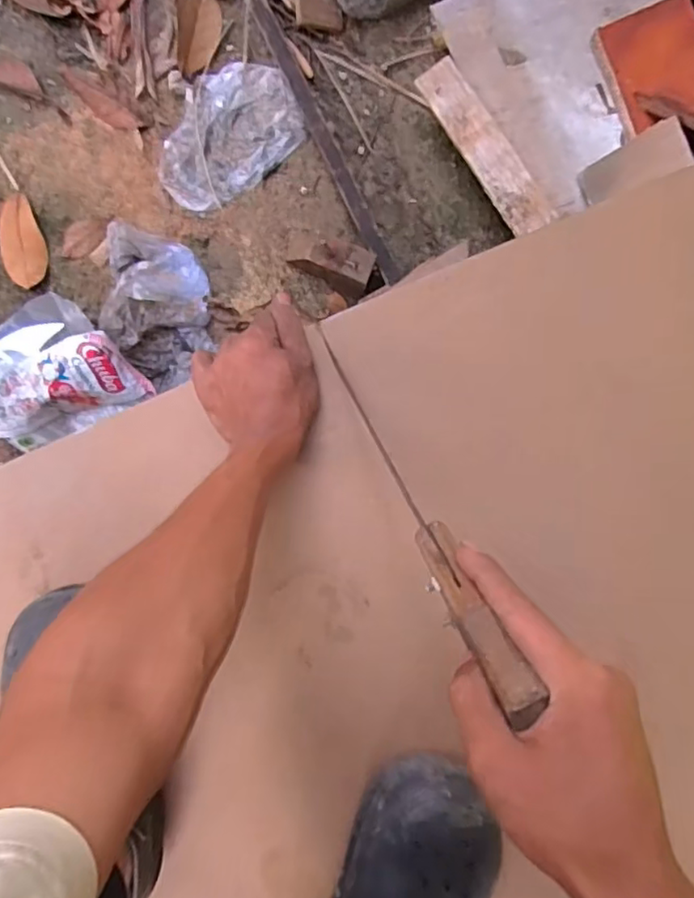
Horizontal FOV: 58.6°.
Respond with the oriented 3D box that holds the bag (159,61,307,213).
[{"bbox_3d":[-0.155,-0.403,0.796,0.197,0.011,0.130,-40,95,2],"label":"bag"}]

